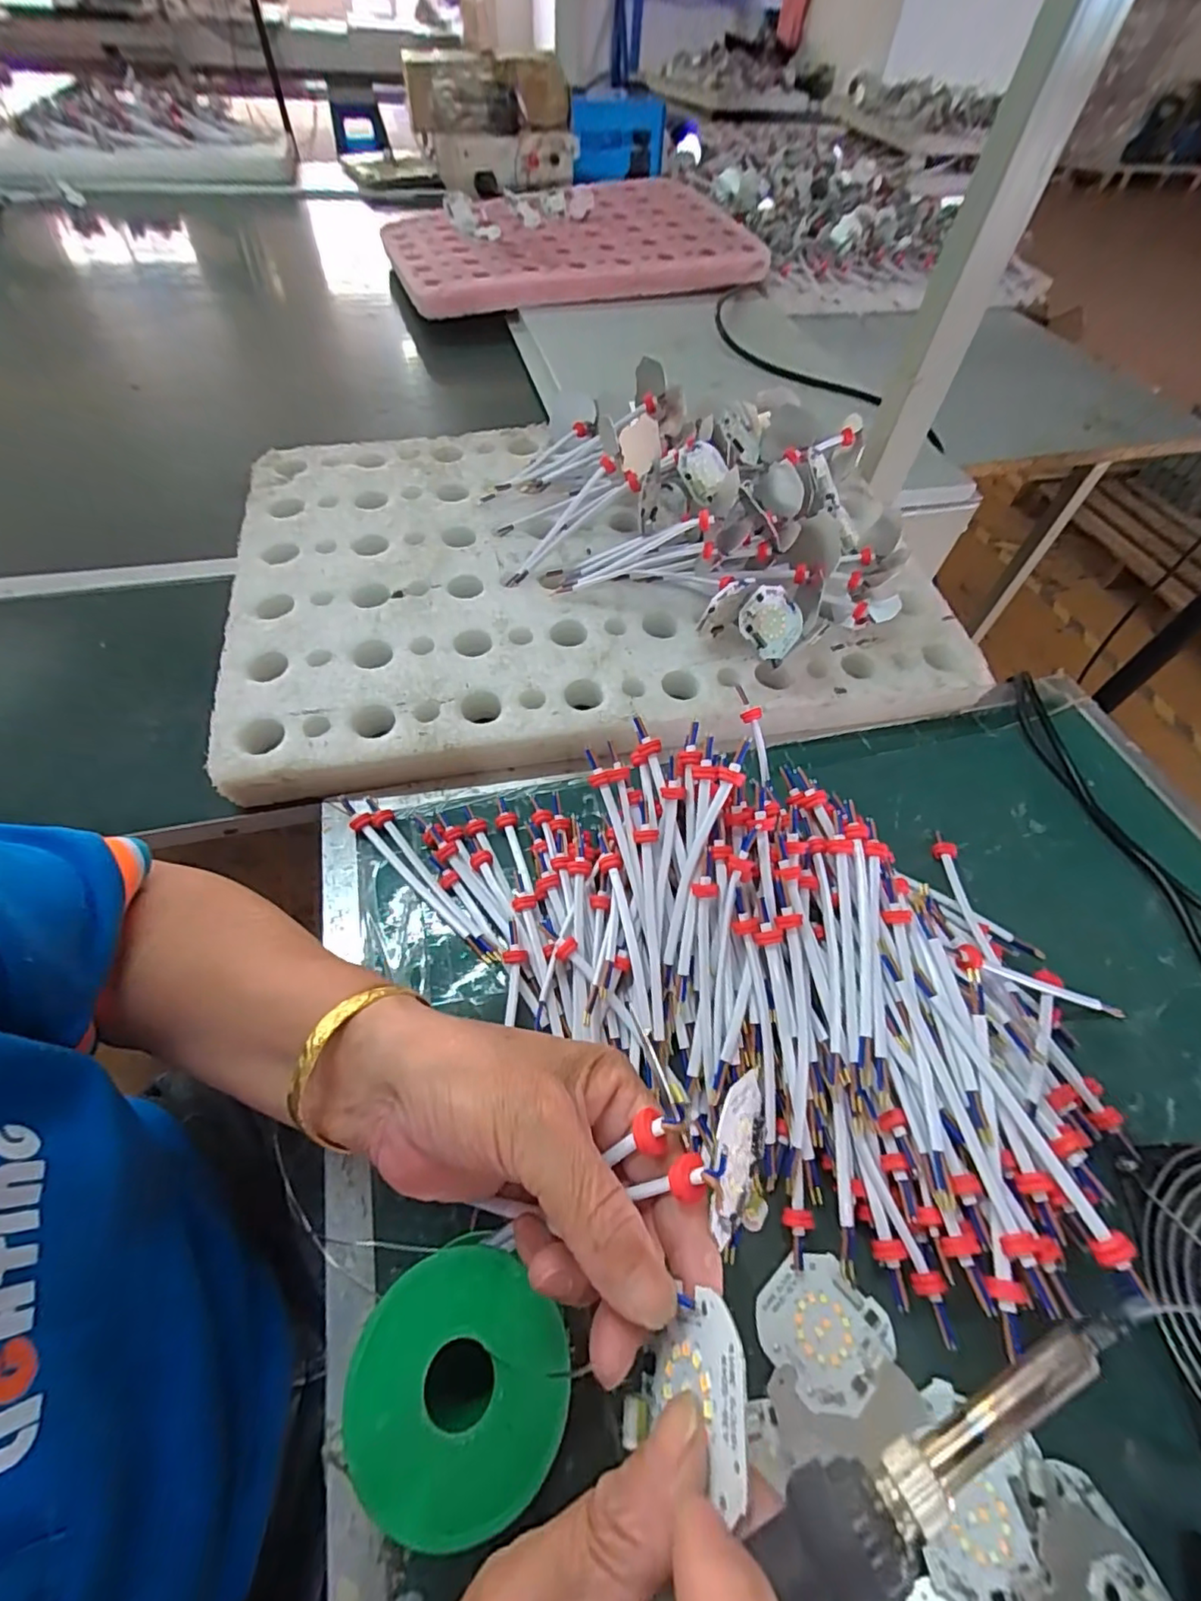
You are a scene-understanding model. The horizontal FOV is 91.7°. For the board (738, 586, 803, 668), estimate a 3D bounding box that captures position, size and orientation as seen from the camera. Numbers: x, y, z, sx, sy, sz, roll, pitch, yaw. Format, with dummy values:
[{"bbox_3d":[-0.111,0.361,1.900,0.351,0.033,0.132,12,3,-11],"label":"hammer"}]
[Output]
[{"bbox_3d":[0.122,-0.126,0.413,0.047,0.007,0.045,42,79,-23],"label":"board"}]

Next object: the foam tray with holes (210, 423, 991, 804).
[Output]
[{"bbox_3d":[-0.010,-0.194,0.489,0.549,0.038,0.370,-9,60,-9],"label":"foam tray with holes"}]

